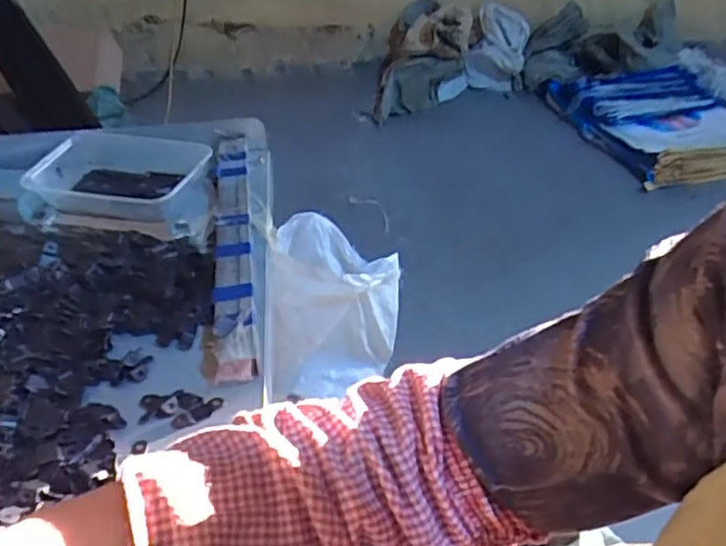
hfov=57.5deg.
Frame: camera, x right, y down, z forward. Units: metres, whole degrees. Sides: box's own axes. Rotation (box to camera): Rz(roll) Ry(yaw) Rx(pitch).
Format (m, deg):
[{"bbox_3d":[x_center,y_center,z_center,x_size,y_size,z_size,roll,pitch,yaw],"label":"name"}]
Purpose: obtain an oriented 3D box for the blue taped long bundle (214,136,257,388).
[{"bbox_3d":[-0.115,-0.035,0.587,0.030,0.024,0.331,-5,40,-7],"label":"blue taped long bundle"}]

